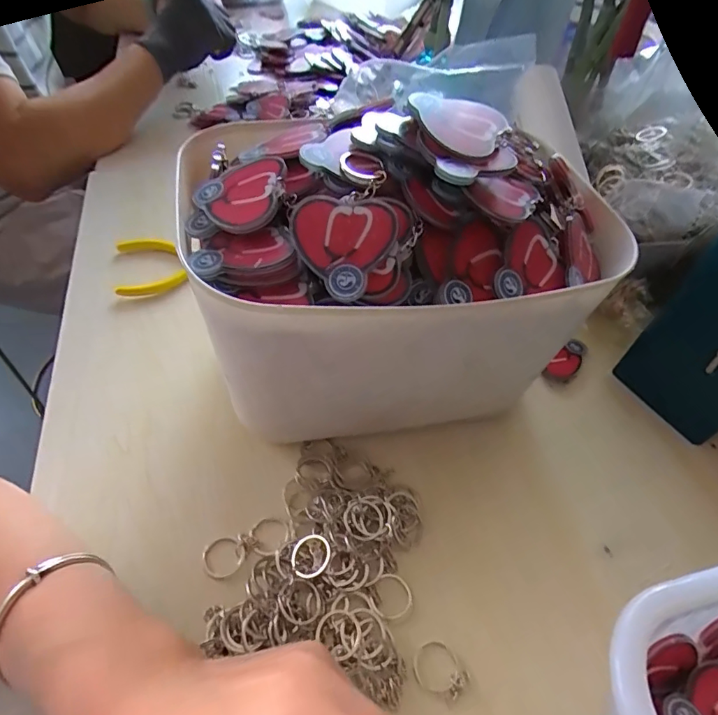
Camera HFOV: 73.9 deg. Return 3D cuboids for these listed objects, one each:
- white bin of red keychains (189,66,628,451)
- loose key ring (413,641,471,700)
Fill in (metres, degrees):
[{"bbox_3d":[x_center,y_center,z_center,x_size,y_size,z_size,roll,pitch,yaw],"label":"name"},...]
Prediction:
[{"bbox_3d":[0.021,-0.053,0.320,0.236,0.185,0.176,-6,51,-10],"label":"white bin of red keychains"},{"bbox_3d":[0.043,0.170,0.258,0.026,0.006,0.028,3,50,-3],"label":"loose key ring"}]

